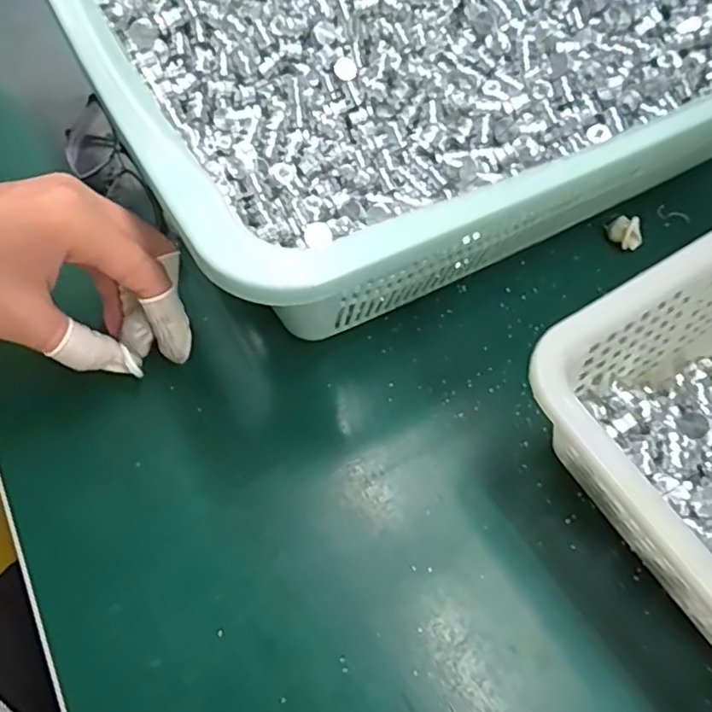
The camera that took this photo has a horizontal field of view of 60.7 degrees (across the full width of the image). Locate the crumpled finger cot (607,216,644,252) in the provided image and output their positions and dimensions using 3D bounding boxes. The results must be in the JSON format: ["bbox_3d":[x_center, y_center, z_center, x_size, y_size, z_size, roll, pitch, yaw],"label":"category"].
[{"bbox_3d":[0.167,-0.076,0.376,0.021,0.015,0.013,33,65,14],"label":"crumpled finger cot"}]

